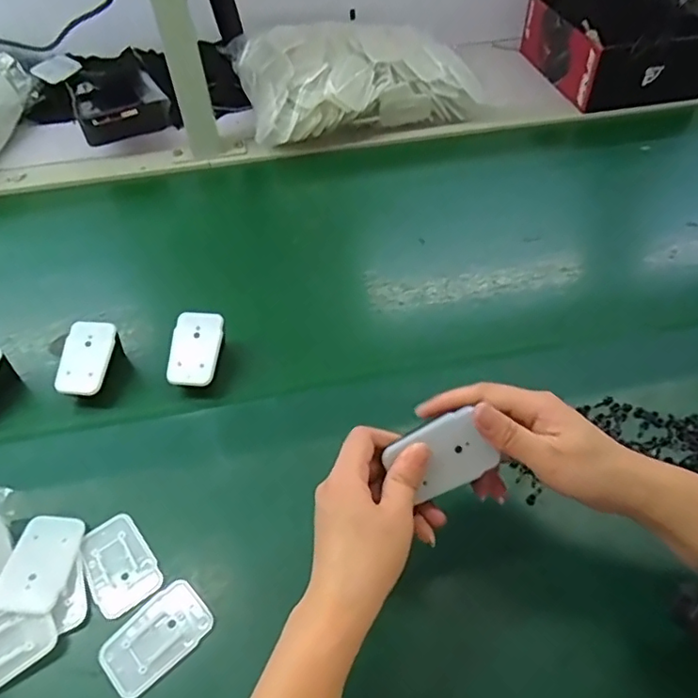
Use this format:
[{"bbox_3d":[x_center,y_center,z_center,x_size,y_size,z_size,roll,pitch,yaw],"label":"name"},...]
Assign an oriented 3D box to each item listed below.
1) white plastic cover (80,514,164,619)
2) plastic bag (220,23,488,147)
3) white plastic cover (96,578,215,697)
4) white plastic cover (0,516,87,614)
[{"bbox_3d":[-0.171,0.158,0.415,0.045,0.008,0.069,-32,56,-22],"label":"white plastic cover"},{"bbox_3d":[0.008,-0.396,0.795,0.319,0.100,0.204,-13,50,-9],"label":"plastic bag"},{"bbox_3d":[-0.132,0.196,0.385,0.046,0.007,0.070,36,60,28],"label":"white plastic cover"},{"bbox_3d":[-0.219,0.152,0.400,0.043,0.013,0.068,1,50,3],"label":"white plastic cover"}]

